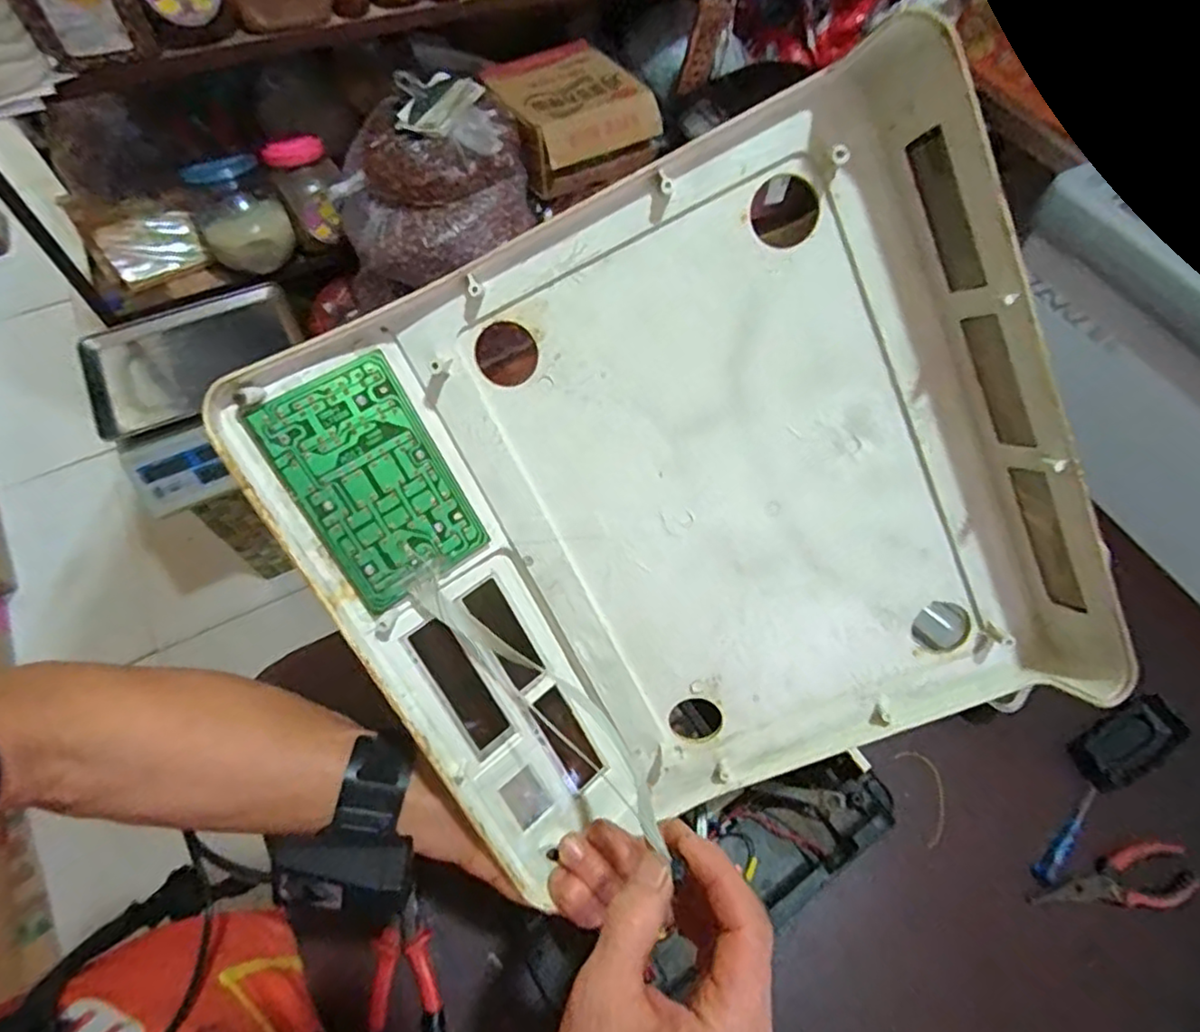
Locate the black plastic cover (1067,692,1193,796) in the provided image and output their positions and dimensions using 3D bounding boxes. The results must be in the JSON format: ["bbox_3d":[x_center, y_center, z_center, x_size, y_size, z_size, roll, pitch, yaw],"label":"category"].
[{"bbox_3d":[0.522,0.224,0.635,0.104,0.018,0.055,-38,52,10],"label":"black plastic cover"}]

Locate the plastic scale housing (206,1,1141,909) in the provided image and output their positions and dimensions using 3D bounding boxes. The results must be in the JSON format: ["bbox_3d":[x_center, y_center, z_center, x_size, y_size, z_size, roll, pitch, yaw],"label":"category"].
[{"bbox_3d":[0.050,0.008,0.329,0.346,0.057,0.326,-25,105,8],"label":"plastic scale housing"}]

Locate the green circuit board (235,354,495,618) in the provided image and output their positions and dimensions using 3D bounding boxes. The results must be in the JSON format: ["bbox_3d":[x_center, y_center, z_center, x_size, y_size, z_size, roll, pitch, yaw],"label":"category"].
[{"bbox_3d":[-0.110,-0.016,0.317,0.071,0.004,0.110,-35,107,-23],"label":"green circuit board"}]

